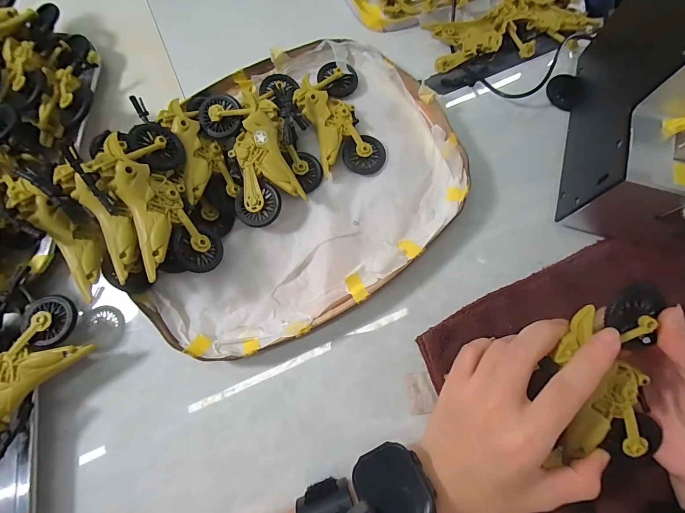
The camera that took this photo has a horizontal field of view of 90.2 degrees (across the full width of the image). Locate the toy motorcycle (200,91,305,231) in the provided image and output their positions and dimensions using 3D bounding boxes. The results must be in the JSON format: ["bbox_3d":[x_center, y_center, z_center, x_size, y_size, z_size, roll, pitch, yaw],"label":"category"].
[{"bbox_3d":[-0.075,-0.087,0.293,0.066,0.047,0.115,-18,76,-4],"label":"toy motorcycle"}]

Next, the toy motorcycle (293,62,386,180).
[{"bbox_3d":[-0.005,-0.128,0.313,0.060,0.024,0.114,-16,76,-4],"label":"toy motorcycle"}]

